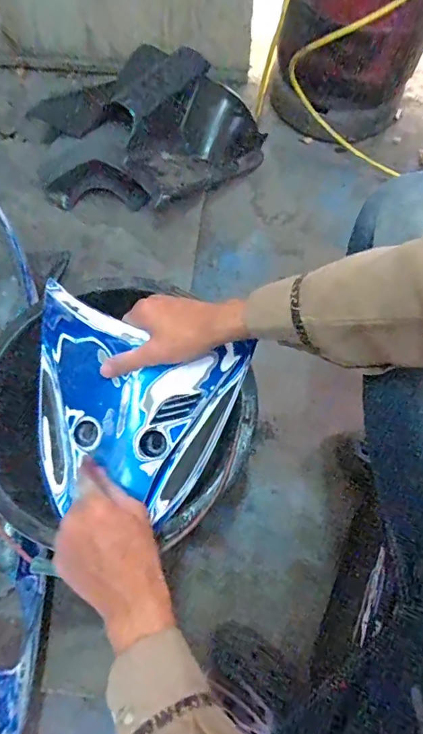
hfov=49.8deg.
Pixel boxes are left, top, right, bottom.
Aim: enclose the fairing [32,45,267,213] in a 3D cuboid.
[{"bbox_3d":[-0.132,-0.482,0.902,0.449,0.130,0.323,-20,72,-7],"label":"fairing"}]

